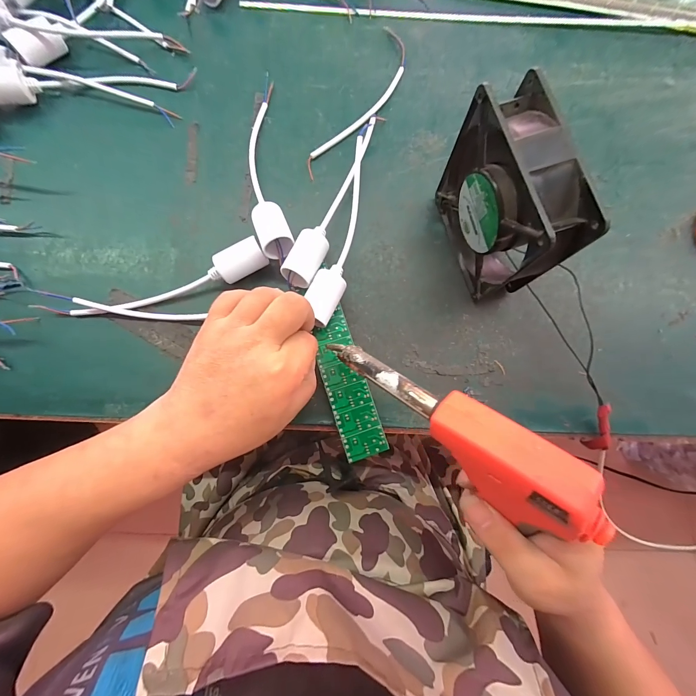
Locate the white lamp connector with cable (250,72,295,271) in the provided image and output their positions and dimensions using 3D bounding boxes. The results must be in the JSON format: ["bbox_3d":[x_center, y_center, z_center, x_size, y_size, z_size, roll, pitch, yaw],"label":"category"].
[{"bbox_3d":[-0.079,-0.172,0.293,0.032,0.040,0.220,-9,82,-3],"label":"white lamp connector with cable"}]

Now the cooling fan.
[{"bbox_3d":[0.120,-0.112,0.246,0.041,0.122,0.119,-17,82,-4],"label":"cooling fan"}]

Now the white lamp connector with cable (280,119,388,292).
[{"bbox_3d":[-0.009,-0.142,0.289,0.027,0.041,0.192,23,82,2],"label":"white lamp connector with cable"}]

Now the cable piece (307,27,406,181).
[{"bbox_3d":[0.016,-0.263,0.330,0.043,0.005,0.204,27,82,2],"label":"cable piece"}]

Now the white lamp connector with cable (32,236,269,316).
[{"bbox_3d":[-0.171,-0.055,0.276,0.200,0.030,0.026,-17,82,-4],"label":"white lamp connector with cable"}]

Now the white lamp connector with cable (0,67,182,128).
[{"bbox_3d":[-0.271,-0.261,0.307,0.185,0.032,0.049,1,82,-2],"label":"white lamp connector with cable"}]

